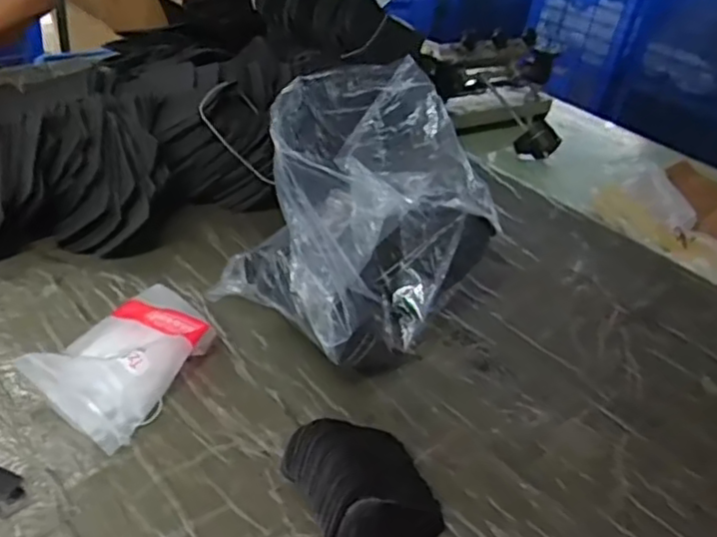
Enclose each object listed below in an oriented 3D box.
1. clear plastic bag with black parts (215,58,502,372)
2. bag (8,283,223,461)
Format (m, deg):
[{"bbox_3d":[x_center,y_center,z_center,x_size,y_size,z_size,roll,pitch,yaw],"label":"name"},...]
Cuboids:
[{"bbox_3d":[0.003,-0.055,0.646,0.190,0.228,0.226,30,40,28],"label":"clear plastic bag with black parts"},{"bbox_3d":[-0.208,0.077,0.587,0.111,0.040,0.158,22,37,20],"label":"bag"}]

